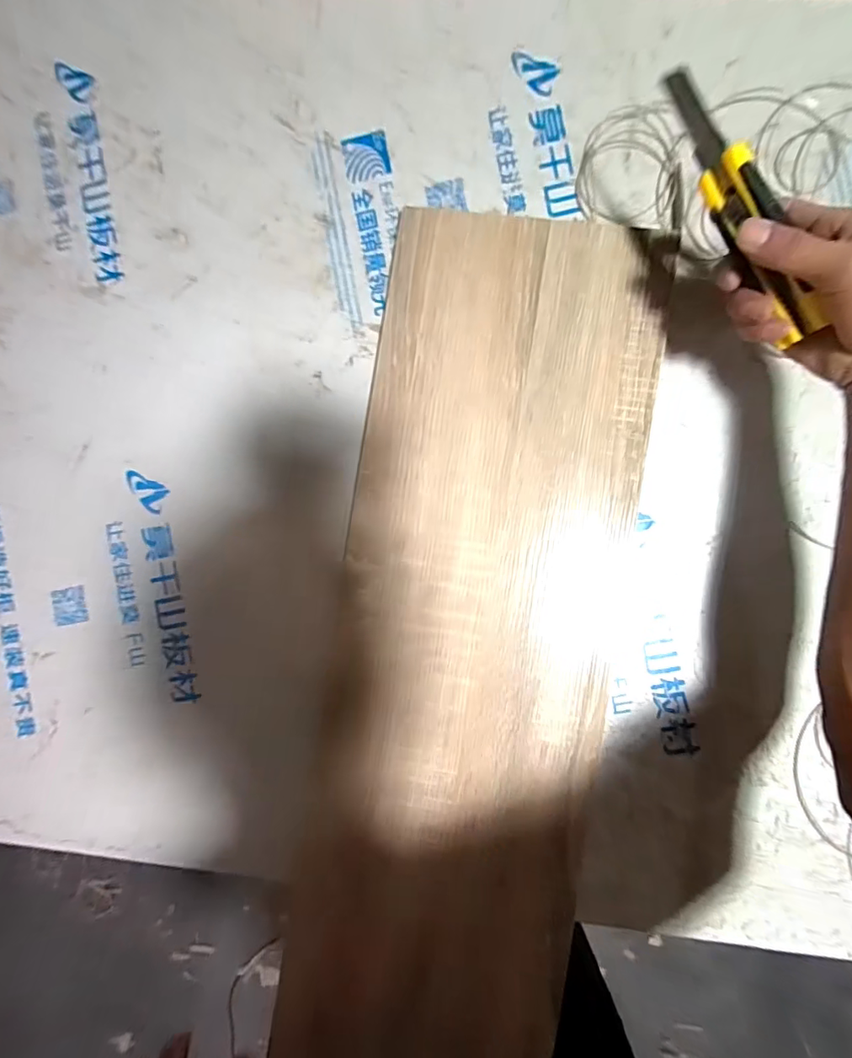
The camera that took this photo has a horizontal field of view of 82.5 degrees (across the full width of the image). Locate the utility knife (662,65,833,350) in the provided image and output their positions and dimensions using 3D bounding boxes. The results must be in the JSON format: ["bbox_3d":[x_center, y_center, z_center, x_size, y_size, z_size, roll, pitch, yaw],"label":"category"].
[{"bbox_3d":[0.195,-0.201,0.303,0.022,0.026,0.181,-28,92,5],"label":"utility knife"}]

